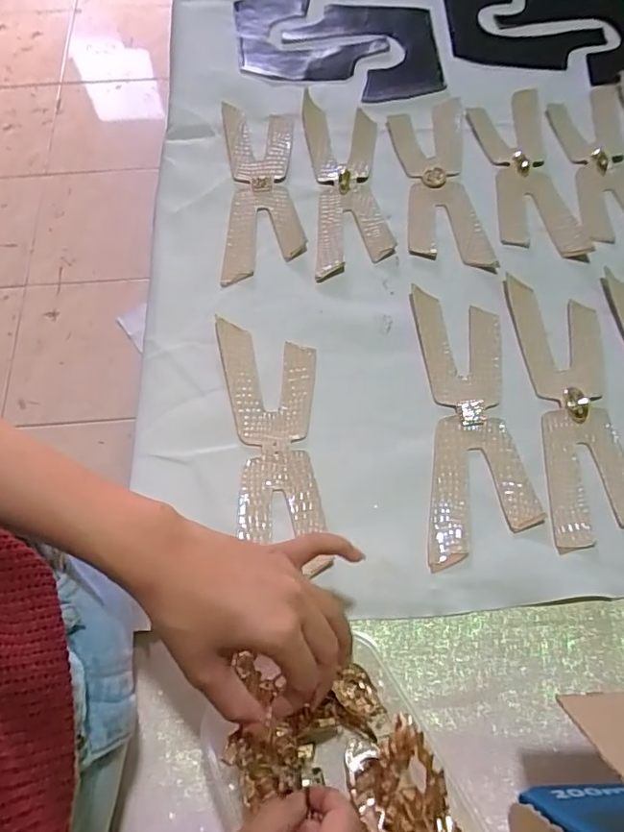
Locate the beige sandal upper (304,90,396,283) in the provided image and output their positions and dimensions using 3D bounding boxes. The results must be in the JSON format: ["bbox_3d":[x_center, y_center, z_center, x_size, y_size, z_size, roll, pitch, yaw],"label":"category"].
[{"bbox_3d":[0.036,-0.242,0.567,0.073,0.008,0.236,-4,66,1],"label":"beige sandal upper"}]

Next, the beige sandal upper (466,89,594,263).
[{"bbox_3d":[0.214,-0.249,0.565,0.077,0.009,0.227,-5,66,0],"label":"beige sandal upper"}]

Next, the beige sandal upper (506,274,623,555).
[{"bbox_3d":[0.215,-0.012,0.454,0.073,0.005,0.237,-1,66,2],"label":"beige sandal upper"}]

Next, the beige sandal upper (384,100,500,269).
[{"bbox_3d":[0.126,-0.239,0.560,0.075,0.008,0.226,-3,66,1],"label":"beige sandal upper"}]

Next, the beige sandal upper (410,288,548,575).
[{"bbox_3d":[0.130,0.000,0.452,0.081,0.005,0.235,1,66,3],"label":"beige sandal upper"}]

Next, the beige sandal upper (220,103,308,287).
[{"bbox_3d":[-0.051,-0.233,0.567,0.077,0.005,0.231,-4,66,1],"label":"beige sandal upper"}]

